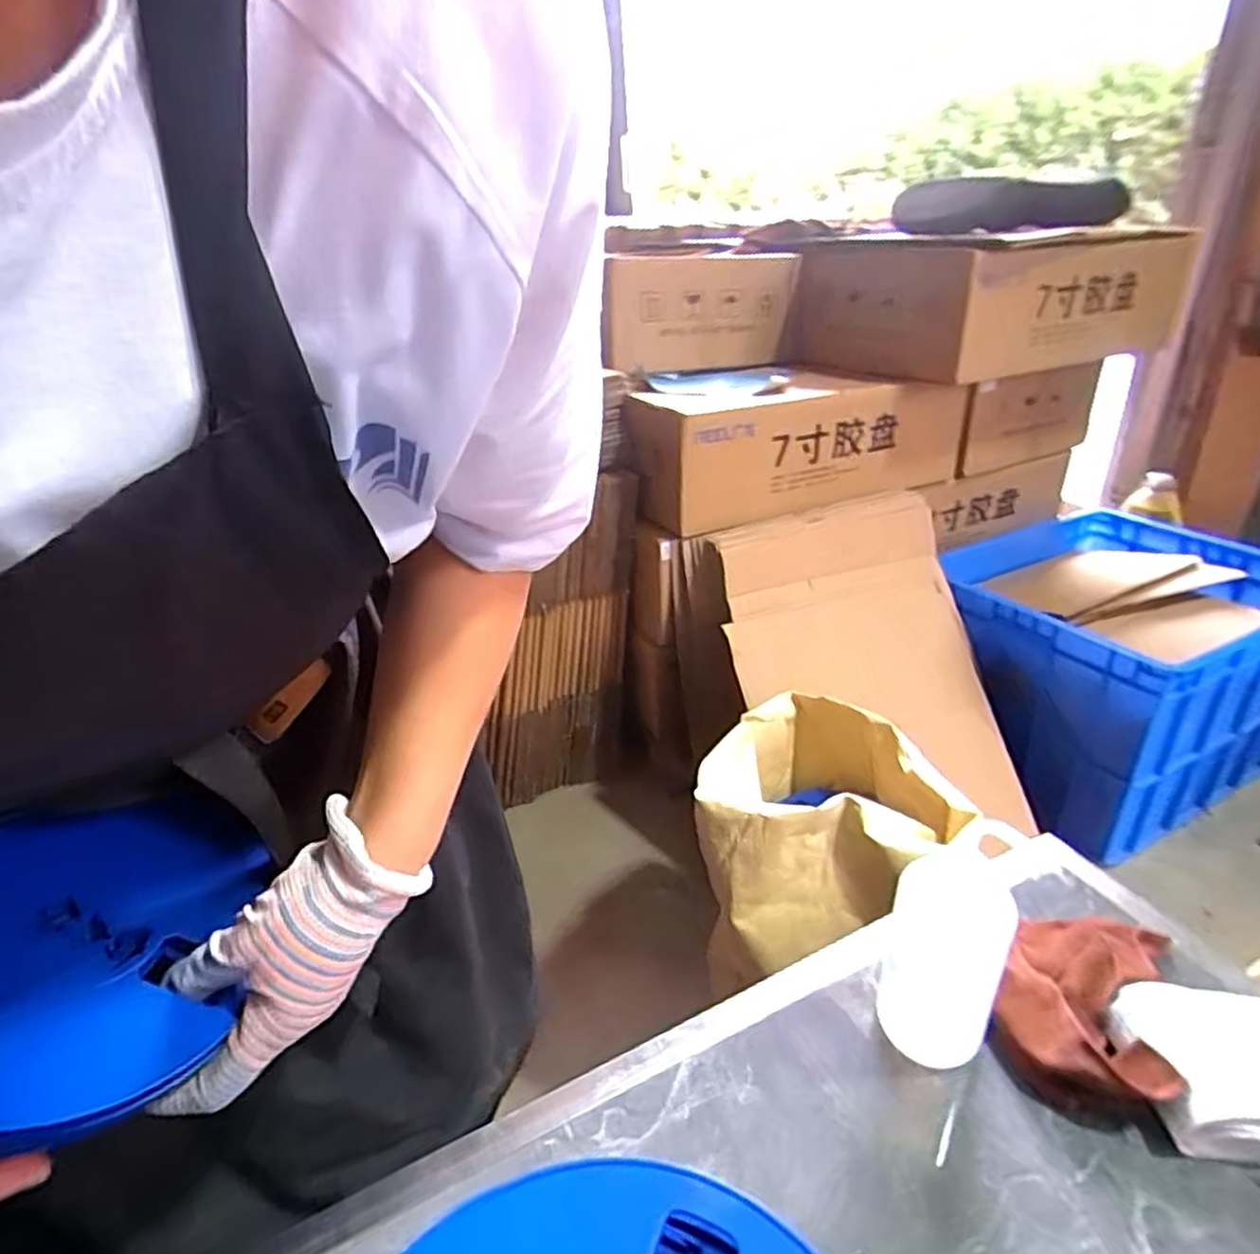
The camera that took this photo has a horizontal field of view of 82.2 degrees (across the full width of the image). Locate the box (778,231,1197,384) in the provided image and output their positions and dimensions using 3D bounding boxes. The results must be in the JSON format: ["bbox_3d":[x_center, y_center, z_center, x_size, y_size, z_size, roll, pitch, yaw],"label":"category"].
[{"bbox_3d":[0.602,-0.582,1.305,0.602,0.192,0.396,-14,31,-19],"label":"box"}]

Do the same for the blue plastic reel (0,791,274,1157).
[{"bbox_3d":[-0.279,0.153,0.353,0.161,0.020,0.163,13,35,-20],"label":"blue plastic reel"}]

